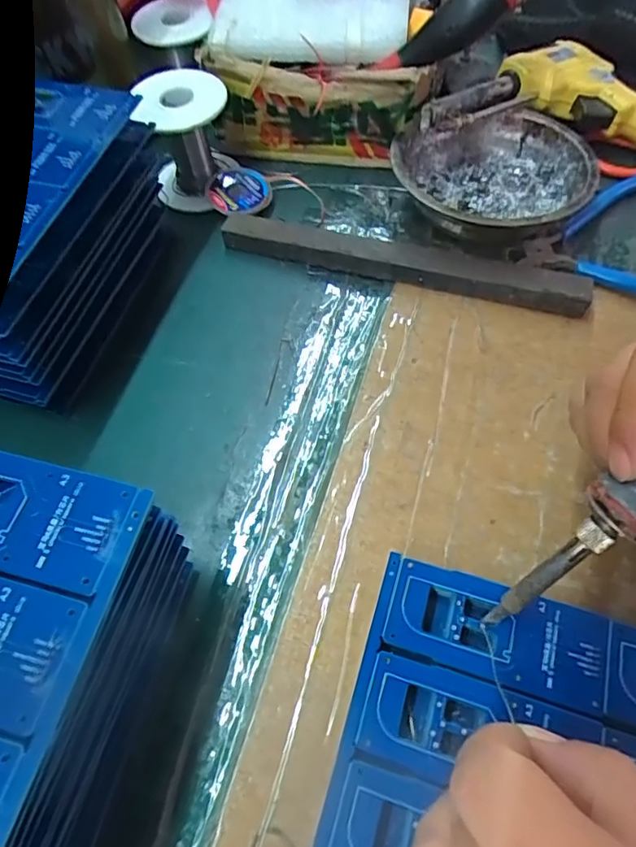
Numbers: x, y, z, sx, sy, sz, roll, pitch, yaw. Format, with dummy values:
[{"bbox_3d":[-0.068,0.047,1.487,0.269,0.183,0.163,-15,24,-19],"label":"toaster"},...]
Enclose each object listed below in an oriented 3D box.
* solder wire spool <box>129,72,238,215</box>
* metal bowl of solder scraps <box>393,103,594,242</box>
[{"bbox_3d":[-0.092,-0.201,0.377,0.062,0.070,0.062,-2,61,3],"label":"solder wire spool"},{"bbox_3d":[0.117,-0.160,0.352,0.126,0.044,0.122,-2,61,3],"label":"metal bowl of solder scraps"}]

